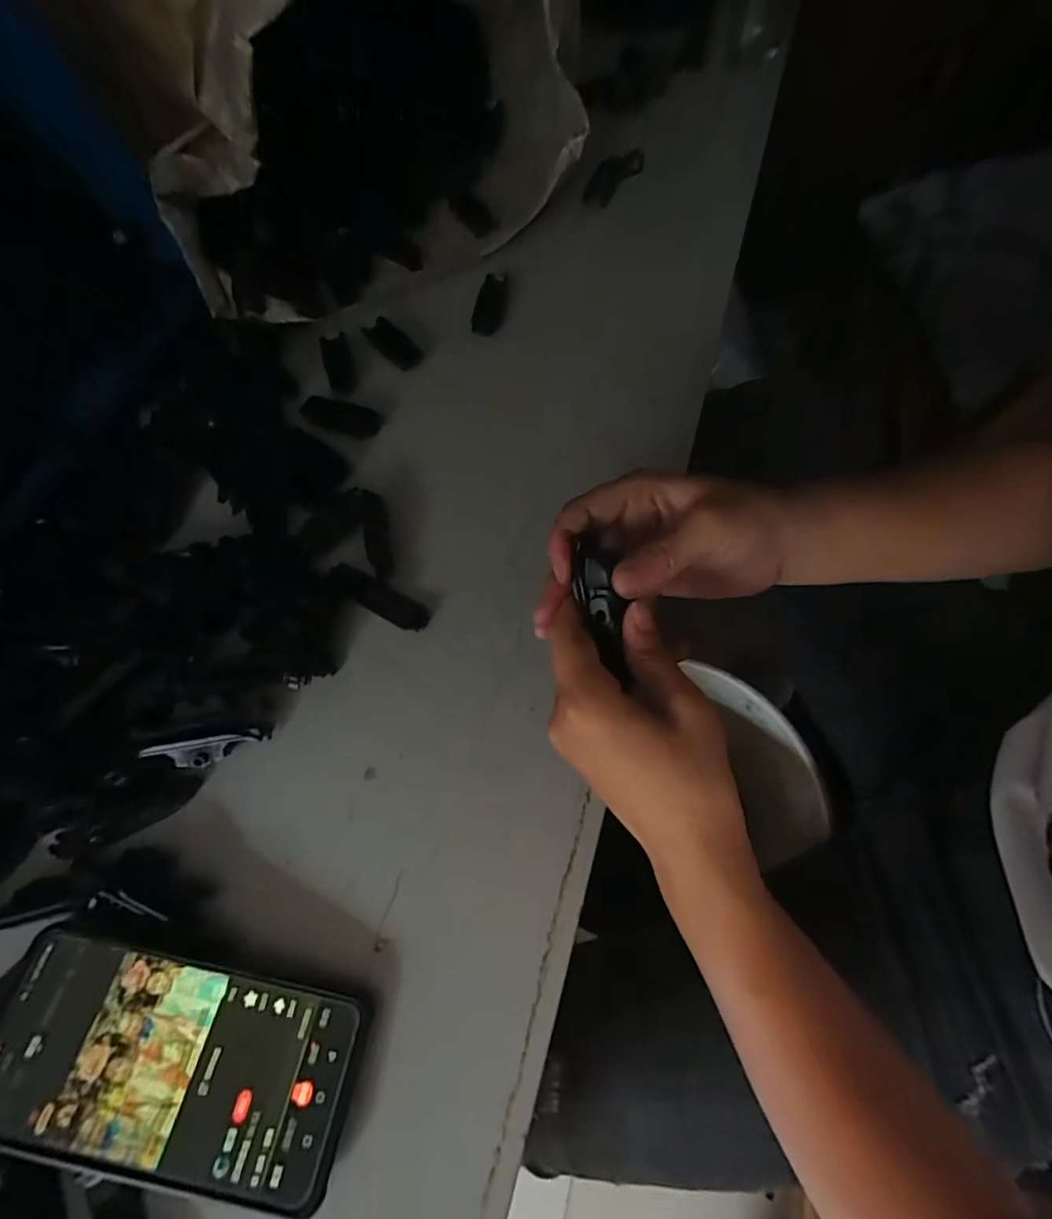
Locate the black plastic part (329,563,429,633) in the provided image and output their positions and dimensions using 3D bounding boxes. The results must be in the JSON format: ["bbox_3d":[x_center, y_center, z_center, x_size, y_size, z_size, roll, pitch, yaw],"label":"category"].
[{"bbox_3d":[-0.099,-0.009,0.355,0.077,0.004,0.019,26,71,17],"label":"black plastic part"}]

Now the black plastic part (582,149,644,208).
[{"bbox_3d":[0.082,-0.403,0.495,0.009,0.036,0.077,41,76,21],"label":"black plastic part"}]

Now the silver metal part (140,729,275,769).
[{"bbox_3d":[-0.188,0.083,0.314,0.065,0.019,0.013,-14,65,0],"label":"silver metal part"}]

